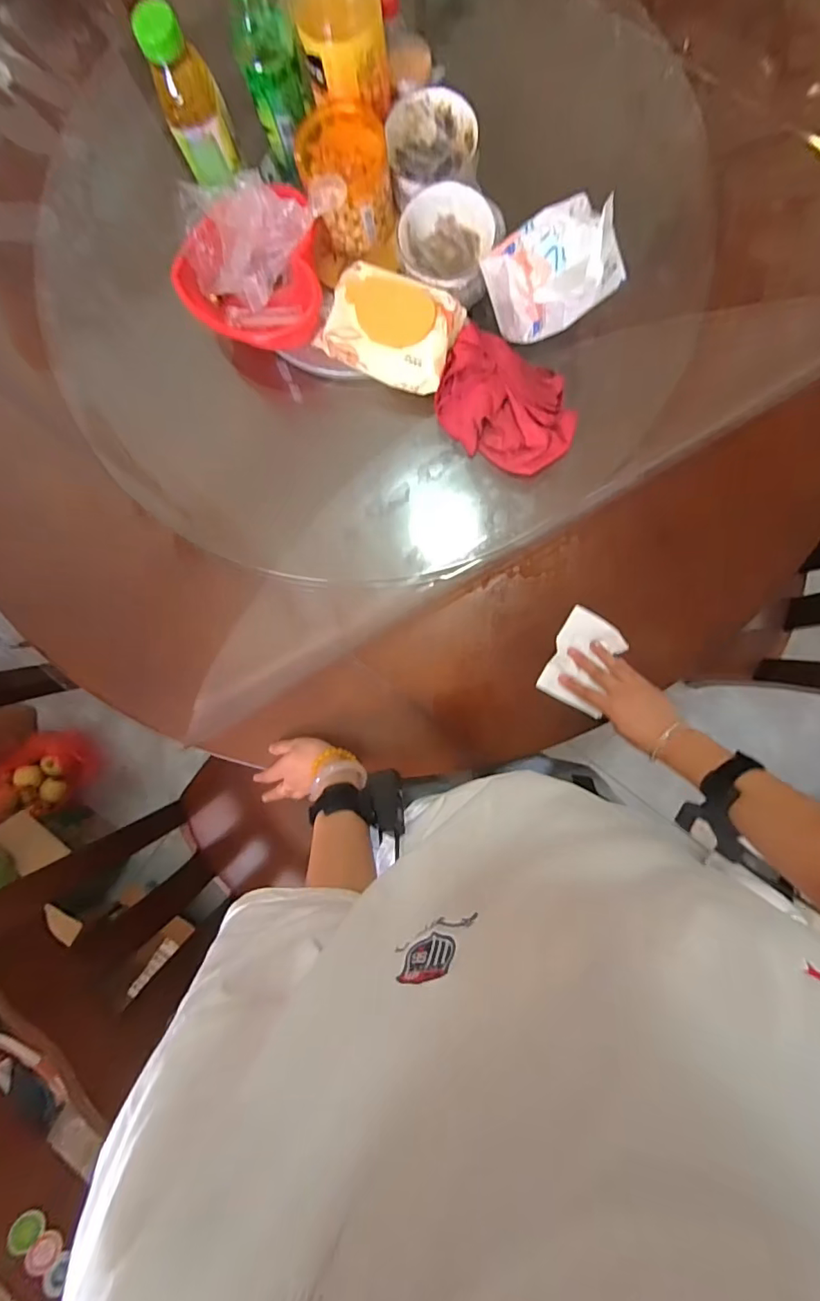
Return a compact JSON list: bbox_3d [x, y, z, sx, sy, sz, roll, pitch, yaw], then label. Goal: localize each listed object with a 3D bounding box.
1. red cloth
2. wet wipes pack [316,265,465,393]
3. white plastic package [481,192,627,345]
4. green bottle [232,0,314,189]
[{"bbox_3d":[0.113,-0.291,0.611,0.169,0.049,0.118,34,92,5],"label":"red cloth"},{"bbox_3d":[-0.023,-0.375,0.603,0.146,0.047,0.103,21,91,5],"label":"wet wipes pack"},{"bbox_3d":[0.157,-0.420,0.563,0.128,0.078,0.099,-30,87,4],"label":"white plastic package"},{"bbox_3d":[-0.143,-0.605,0.535,0.062,0.188,0.066,-14,88,5],"label":"green bottle"}]

